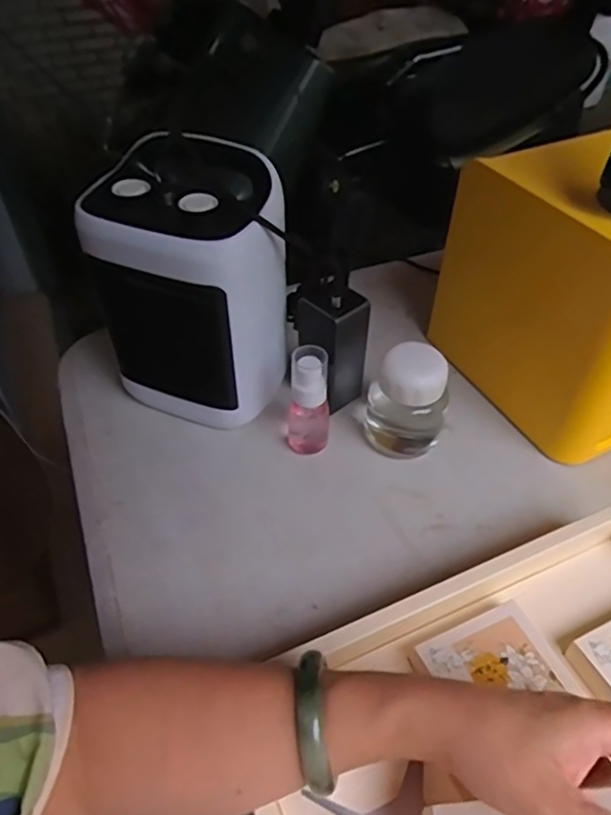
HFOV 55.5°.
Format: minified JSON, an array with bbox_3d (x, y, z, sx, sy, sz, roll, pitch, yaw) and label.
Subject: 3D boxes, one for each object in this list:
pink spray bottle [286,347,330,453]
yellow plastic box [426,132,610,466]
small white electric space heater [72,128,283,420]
[{"bbox_3d":[0.002,-0.004,0.550,0.041,0.124,0.030,1,43,1],"label":"pink spray bottle"},{"bbox_3d":[0.297,-0.118,0.586,0.220,0.240,0.241,-21,47,-21],"label":"yellow plastic box"},{"bbox_3d":[-0.104,-0.102,0.560,0.161,0.251,0.123,17,48,18],"label":"small white electric space heater"}]

